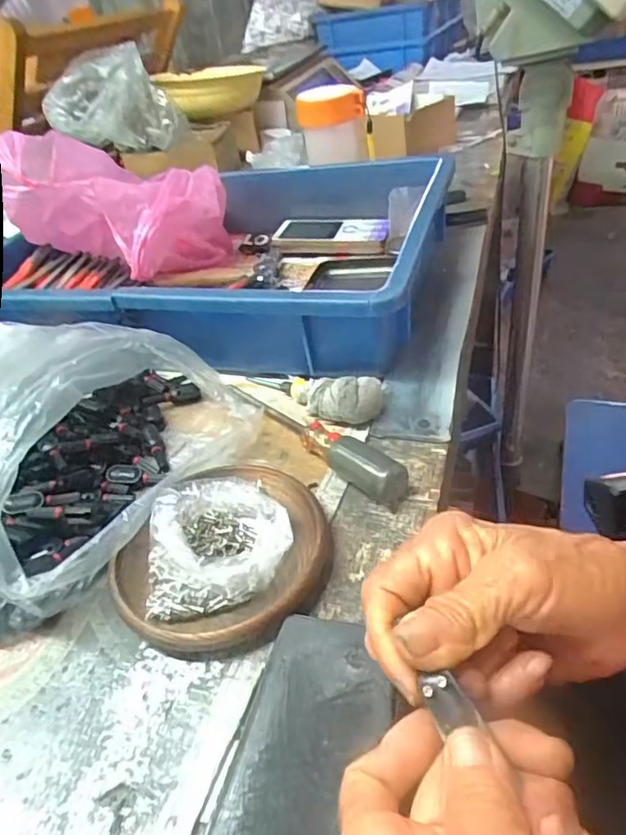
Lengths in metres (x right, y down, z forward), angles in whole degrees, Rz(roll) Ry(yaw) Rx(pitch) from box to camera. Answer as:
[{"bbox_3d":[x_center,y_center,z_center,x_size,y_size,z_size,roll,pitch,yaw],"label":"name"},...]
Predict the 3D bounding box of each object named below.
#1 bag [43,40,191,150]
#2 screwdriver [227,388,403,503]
[{"bbox_3d":[-0.275,-0.432,0.792,0.172,0.104,0.129,-22,39,-13],"label":"bag"},{"bbox_3d":[-0.006,0.009,0.377,0.021,0.023,0.161,-34,46,-29],"label":"screwdriver"}]

